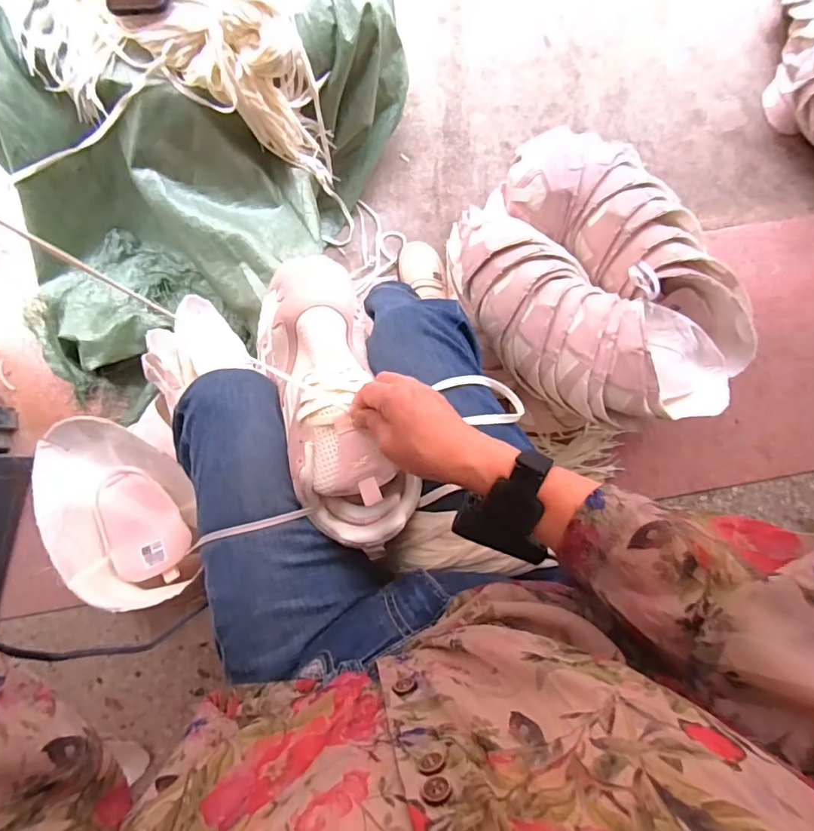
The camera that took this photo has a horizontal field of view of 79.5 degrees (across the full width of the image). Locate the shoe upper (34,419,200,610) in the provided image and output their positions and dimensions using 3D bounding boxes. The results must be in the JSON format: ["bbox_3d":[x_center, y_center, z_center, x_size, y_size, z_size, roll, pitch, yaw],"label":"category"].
[{"bbox_3d":[-0.308,0.100,0.529,0.134,0.052,0.207,-17,87,-5],"label":"shoe upper"}]

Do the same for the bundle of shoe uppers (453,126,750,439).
[{"bbox_3d":[0.292,-0.191,0.735,0.350,0.139,0.478,-34,88,-5],"label":"bundle of shoe uppers"}]

